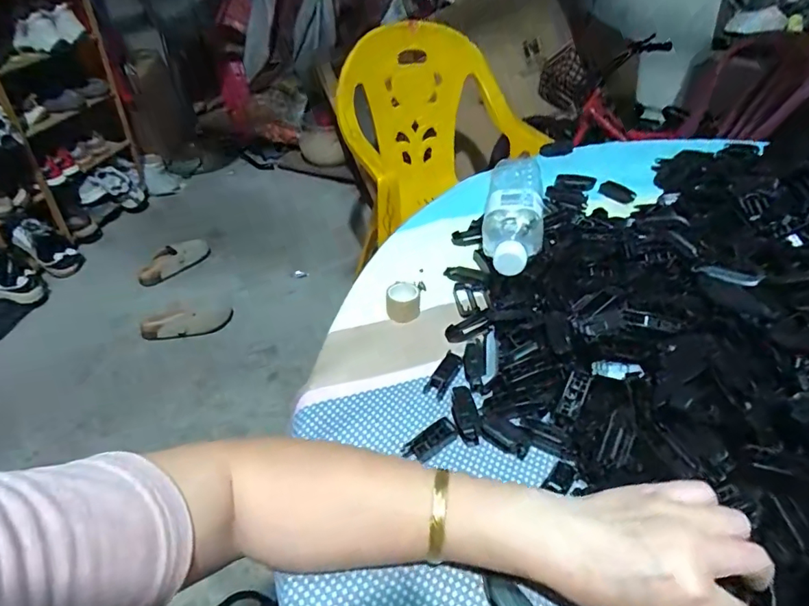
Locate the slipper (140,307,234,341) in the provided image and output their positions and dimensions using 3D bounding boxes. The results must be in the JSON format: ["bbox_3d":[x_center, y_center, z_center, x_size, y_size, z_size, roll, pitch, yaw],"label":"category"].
[{"bbox_3d":[-0.683,0.061,1.568,0.276,0.059,0.109,-11,43,-14],"label":"slipper"}]

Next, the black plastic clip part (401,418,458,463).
[{"bbox_3d":[0.021,0.109,0.389,0.045,0.009,0.018,-30,49,-13],"label":"black plastic clip part"}]

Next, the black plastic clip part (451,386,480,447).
[{"bbox_3d":[0.048,0.088,0.403,0.017,0.016,0.051,-4,42,-6],"label":"black plastic clip part"}]

